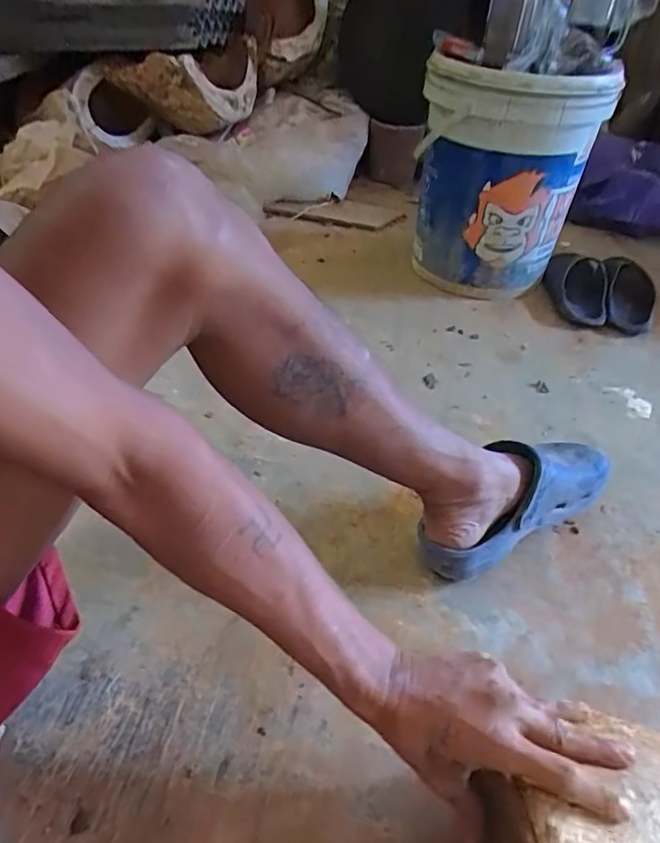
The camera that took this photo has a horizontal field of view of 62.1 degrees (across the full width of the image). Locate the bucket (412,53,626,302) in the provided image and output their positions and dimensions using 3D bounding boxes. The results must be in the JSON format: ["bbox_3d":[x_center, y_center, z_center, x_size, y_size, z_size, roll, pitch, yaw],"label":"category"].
[{"bbox_3d":[0.285,-0.406,0.962,0.262,0.374,0.262,1,43,-1],"label":"bucket"}]

